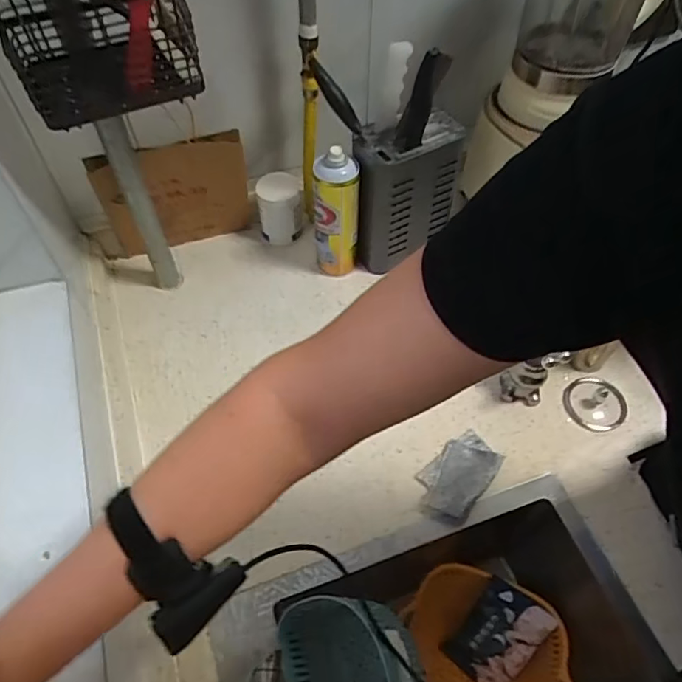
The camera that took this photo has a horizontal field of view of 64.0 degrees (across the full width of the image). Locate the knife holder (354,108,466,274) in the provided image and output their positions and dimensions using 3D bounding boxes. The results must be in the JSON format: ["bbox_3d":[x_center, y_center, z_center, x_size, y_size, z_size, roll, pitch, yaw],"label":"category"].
[{"bbox_3d":[0.086,-0.211,0.796,0.152,0.207,0.065,-25,58,-17],"label":"knife holder"}]

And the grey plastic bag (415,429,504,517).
[{"bbox_3d":[0.145,0.163,0.668,0.071,0.027,0.109,39,63,24],"label":"grey plastic bag"}]

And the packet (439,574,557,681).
[{"bbox_3d":[0.205,0.386,0.714,0.090,0.011,0.134,36,101,20],"label":"packet"}]

